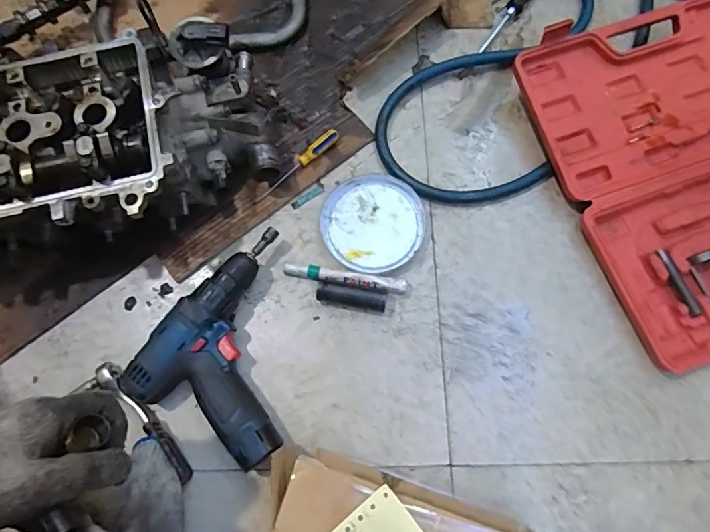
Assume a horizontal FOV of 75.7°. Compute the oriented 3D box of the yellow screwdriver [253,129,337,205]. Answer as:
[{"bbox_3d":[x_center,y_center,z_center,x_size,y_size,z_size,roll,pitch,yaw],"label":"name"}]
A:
[{"bbox_3d":[-0.071,-0.120,0.561,0.015,0.012,0.132,43,79,14],"label":"yellow screwdriver"}]

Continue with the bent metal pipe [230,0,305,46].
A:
[{"bbox_3d":[-0.097,-0.366,0.637,0.069,0.019,0.185,22,75,9],"label":"bent metal pipe"}]

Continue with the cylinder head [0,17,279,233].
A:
[{"bbox_3d":[-0.330,-0.110,0.496,0.462,0.145,0.198,-15,73,-2],"label":"cylinder head"}]

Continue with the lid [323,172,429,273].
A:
[{"bbox_3d":[0.022,-0.051,0.546,0.119,0.010,0.117,-1,73,2],"label":"lid"}]

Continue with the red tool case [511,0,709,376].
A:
[{"bbox_3d":[0.420,-0.124,0.535,0.351,0.047,0.402,-20,73,-4],"label":"red tool case"}]

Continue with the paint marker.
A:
[{"bbox_3d":[-0.011,0.016,0.522,0.143,0.016,0.020,9,73,5],"label":"paint marker"}]

